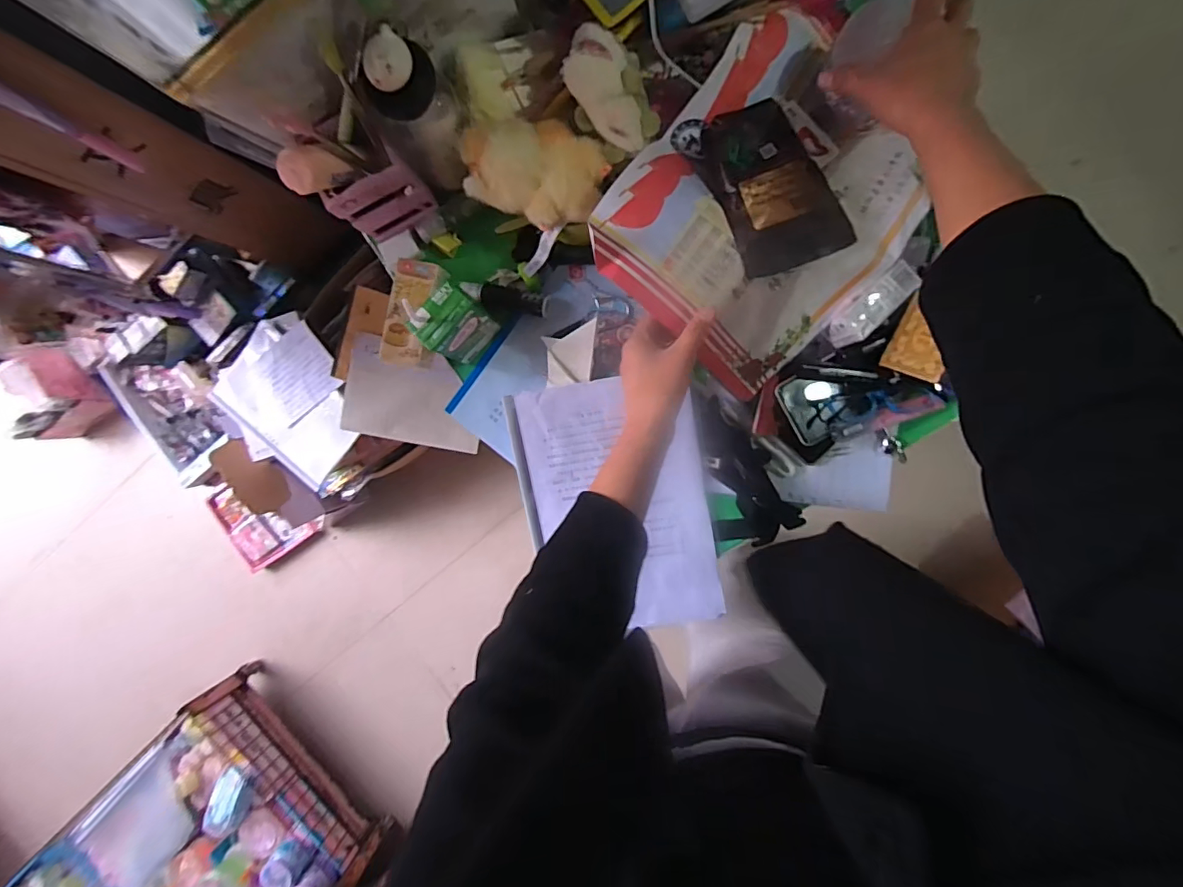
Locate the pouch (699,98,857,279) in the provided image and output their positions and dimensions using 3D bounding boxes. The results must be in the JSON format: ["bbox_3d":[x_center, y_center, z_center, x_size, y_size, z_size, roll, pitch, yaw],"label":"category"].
[{"bbox_3d":[0.168,-0.235,0.463,0.112,0.031,0.149,-22,90,-12],"label":"pouch"}]

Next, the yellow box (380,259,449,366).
[{"bbox_3d":[-0.200,-0.146,0.572,0.051,0.024,0.113,11,95,6],"label":"yellow box"}]

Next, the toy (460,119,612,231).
[{"bbox_3d":[-0.059,-0.277,0.510,0.147,0.044,0.094,22,96,4],"label":"toy"}]

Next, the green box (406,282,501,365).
[{"bbox_3d":[-0.142,-0.126,0.546,0.047,0.106,0.070,44,98,2],"label":"green box"}]

